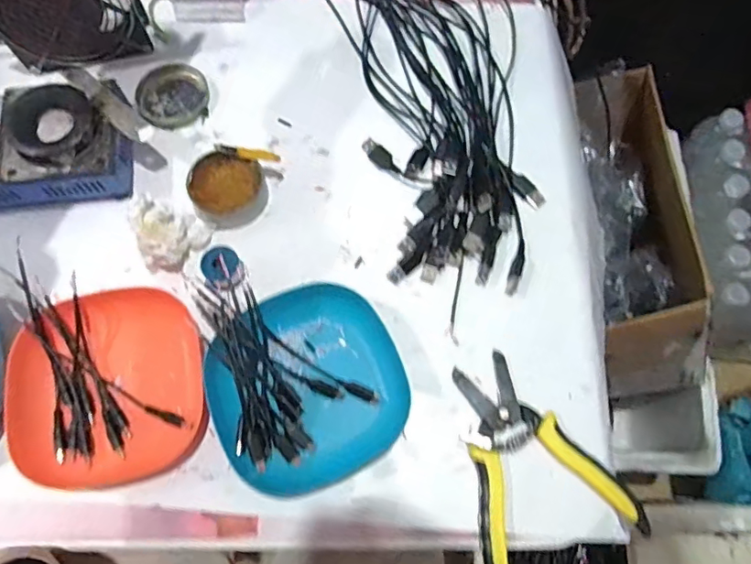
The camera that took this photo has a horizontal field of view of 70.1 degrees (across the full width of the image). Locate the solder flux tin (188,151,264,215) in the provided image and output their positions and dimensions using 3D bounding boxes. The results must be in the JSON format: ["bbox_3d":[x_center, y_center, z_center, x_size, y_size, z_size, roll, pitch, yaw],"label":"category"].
[{"bbox_3d":[-0.128,-0.080,0.461,0.061,0.026,0.053,15,73,4],"label":"solder flux tin"}]

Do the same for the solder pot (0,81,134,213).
[{"bbox_3d":[-0.292,-0.113,0.455,0.150,0.055,0.095,-6,72,-2],"label":"solder pot"}]

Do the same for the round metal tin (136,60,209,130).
[{"bbox_3d":[-0.194,-0.177,0.511,0.064,0.011,0.070,0,72,0],"label":"round metal tin"}]

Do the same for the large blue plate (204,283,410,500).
[{"bbox_3d":[-0.052,0.077,0.401,0.133,0.035,0.144,0,72,0],"label":"large blue plate"}]

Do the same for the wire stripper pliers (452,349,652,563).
[{"bbox_3d":[0.123,0.129,0.397,0.116,0.016,0.154,-11,73,-4],"label":"wire stripper pliers"}]

